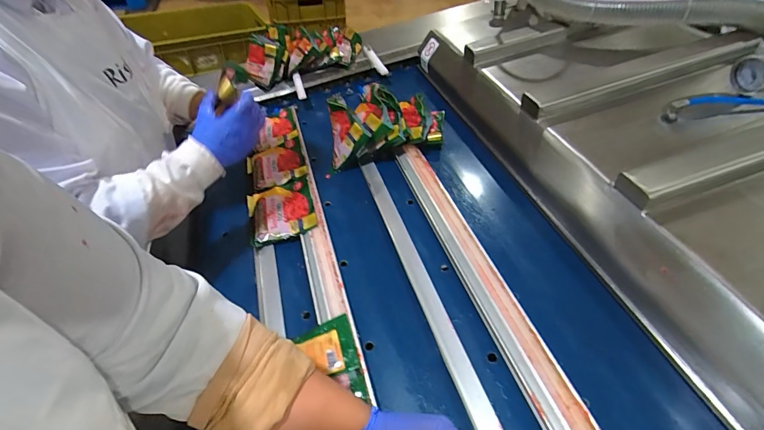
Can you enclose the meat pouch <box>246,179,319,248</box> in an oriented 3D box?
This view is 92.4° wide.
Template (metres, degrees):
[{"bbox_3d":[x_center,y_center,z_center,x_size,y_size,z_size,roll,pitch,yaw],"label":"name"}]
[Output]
[{"bbox_3d":[-0.201,-0.004,0.729,0.123,0.029,0.141,-11,46,-12],"label":"meat pouch"}]

